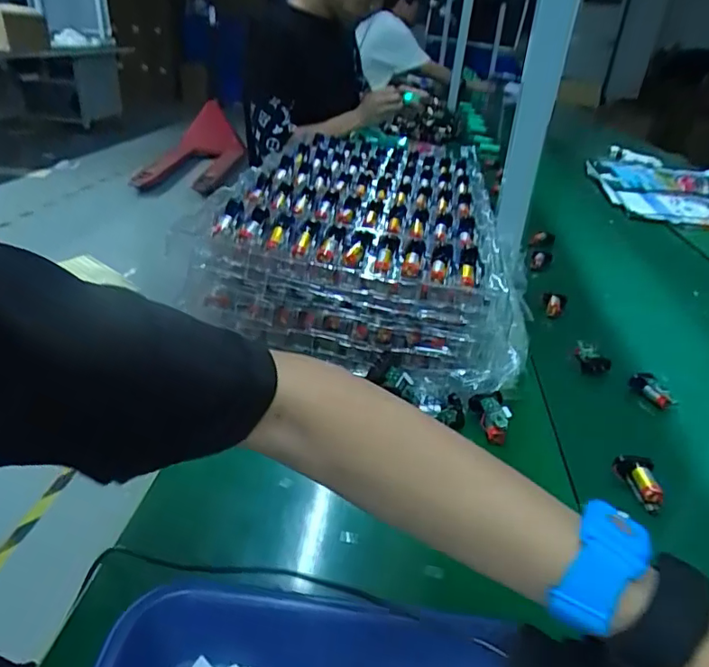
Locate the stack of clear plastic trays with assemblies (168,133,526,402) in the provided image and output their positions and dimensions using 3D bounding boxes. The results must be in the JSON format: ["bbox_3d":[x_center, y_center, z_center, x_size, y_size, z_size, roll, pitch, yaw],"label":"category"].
[{"bbox_3d":[0.050,-0.139,0.706,0.355,0.108,0.502,9,31,8],"label":"stack of clear plastic trays with assemblies"}]

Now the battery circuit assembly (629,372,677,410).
[{"bbox_3d":[0.332,0.065,0.588,0.025,0.021,0.048,0,31,-8],"label":"battery circuit assembly"}]

